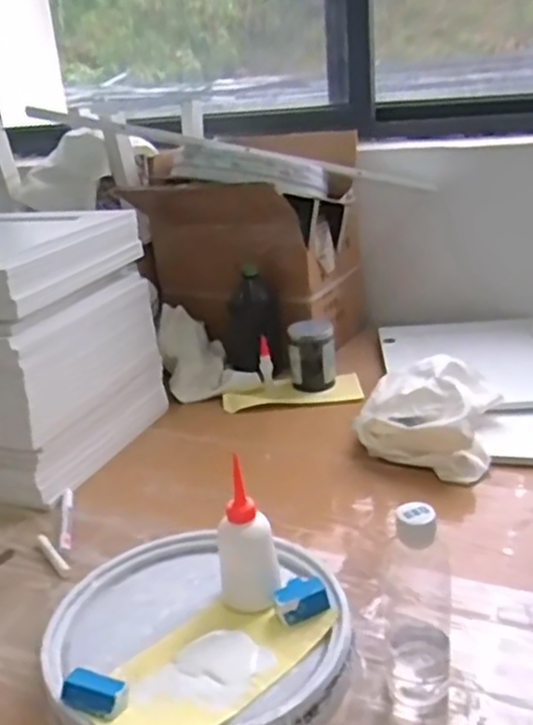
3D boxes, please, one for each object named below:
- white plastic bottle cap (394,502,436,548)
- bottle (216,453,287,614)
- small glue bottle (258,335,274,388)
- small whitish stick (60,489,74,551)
[{"bbox_3d":[0.120,0.131,0.582,0.030,0.023,0.033,-2,21,8],"label":"white plastic bottle cap"},{"bbox_3d":[-0.019,0.178,0.728,0.061,0.138,0.057,-5,20,-1],"label":"bottle"},{"bbox_3d":[-0.002,-0.009,1.272,0.025,0.073,0.023,-3,21,3],"label":"small glue bottle"},{"bbox_3d":[-0.260,0.206,0.940,0.016,0.019,0.134,-8,21,-10],"label":"small whitish stick"}]

